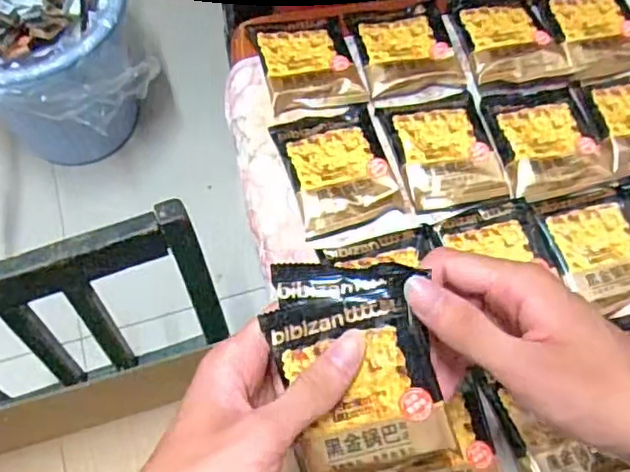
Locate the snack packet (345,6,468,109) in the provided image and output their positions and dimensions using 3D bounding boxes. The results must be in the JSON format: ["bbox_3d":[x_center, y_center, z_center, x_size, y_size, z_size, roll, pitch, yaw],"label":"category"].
[{"bbox_3d":[0.072,-0.146,0.501,0.075,0.021,0.084,-14,67,-8],"label":"snack packet"}]

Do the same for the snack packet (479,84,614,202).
[{"bbox_3d":[0.175,-0.072,0.468,0.078,0.011,0.094,-8,66,-5],"label":"snack packet"}]

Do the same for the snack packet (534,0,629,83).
[{"bbox_3d":[0.234,-0.170,0.516,0.077,0.010,0.086,-13,67,-8],"label":"snack packet"}]

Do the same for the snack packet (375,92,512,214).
[{"bbox_3d":[0.096,-0.064,0.462,0.077,0.016,0.091,-11,66,-6],"label":"snack packet"}]

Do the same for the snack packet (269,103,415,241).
[{"bbox_3d":[0.018,-0.051,0.449,0.075,0.014,0.098,-16,67,-9],"label":"snack packet"}]

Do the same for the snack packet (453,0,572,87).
[{"bbox_3d":[0.160,-0.163,0.506,0.078,0.010,0.088,-7,66,-5],"label":"snack packet"}]

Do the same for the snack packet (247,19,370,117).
[{"bbox_3d":[-0.005,-0.136,0.487,0.073,0.018,0.082,-15,67,-8],"label":"snack packet"}]

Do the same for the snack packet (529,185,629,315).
[{"bbox_3d":[0.199,0.006,0.432,0.074,0.009,0.085,-16,67,-9],"label":"snack packet"}]

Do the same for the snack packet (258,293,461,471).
[{"bbox_3d":[0.022,0.073,0.300,0.072,0.014,0.090,-18,84,15],"label":"snack packet"}]

